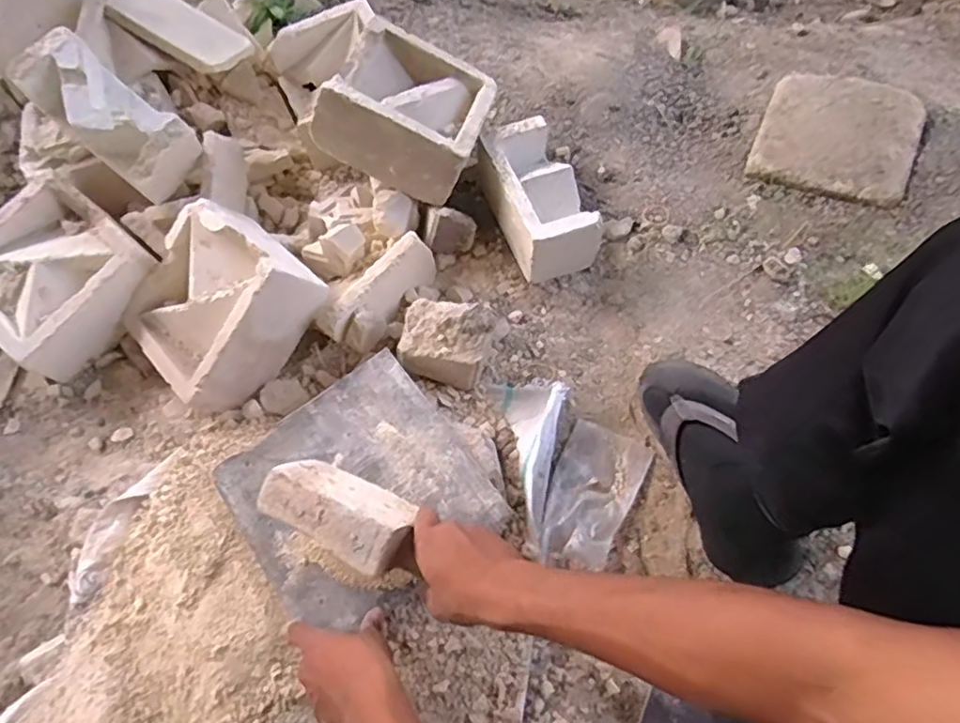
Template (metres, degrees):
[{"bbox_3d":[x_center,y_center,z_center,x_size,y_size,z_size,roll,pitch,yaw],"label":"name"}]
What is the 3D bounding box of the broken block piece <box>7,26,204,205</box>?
[{"bbox_3d":[-0.481,-0.319,0.834,0.215,0.106,0.103,41,71,-9],"label":"broken block piece"}]

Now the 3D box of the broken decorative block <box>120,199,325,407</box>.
[{"bbox_3d":[-0.332,-0.074,0.813,0.208,0.098,0.203,41,100,30],"label":"broken decorative block"}]

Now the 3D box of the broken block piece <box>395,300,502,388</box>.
[{"bbox_3d":[-0.038,-0.022,0.771,0.115,0.098,0.079,21,68,13],"label":"broken block piece"}]

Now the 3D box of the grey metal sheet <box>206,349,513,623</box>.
[{"bbox_3d":[-0.135,0.139,0.690,0.243,0.009,0.240,-36,68,-13],"label":"grey metal sheet"}]

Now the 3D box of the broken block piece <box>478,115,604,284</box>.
[{"bbox_3d":[0.081,-0.227,0.875,0.111,0.093,0.198,-22,65,-7],"label":"broken block piece"}]

